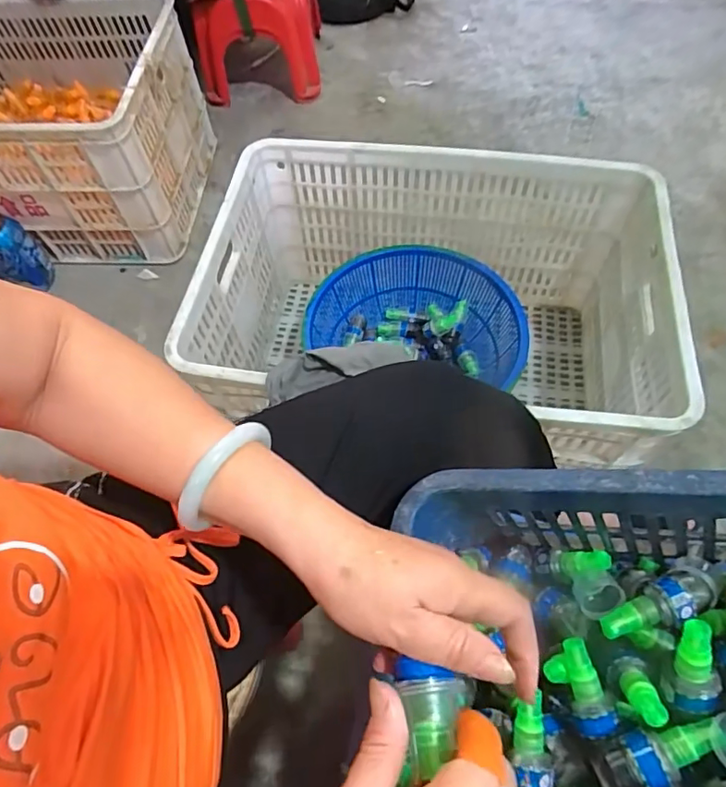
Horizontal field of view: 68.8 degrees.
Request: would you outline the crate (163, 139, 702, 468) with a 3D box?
[{"bbox_3d":[0.097,-0.094,0.793,0.582,0.328,0.412,5,61,5],"label":"crate"}]

